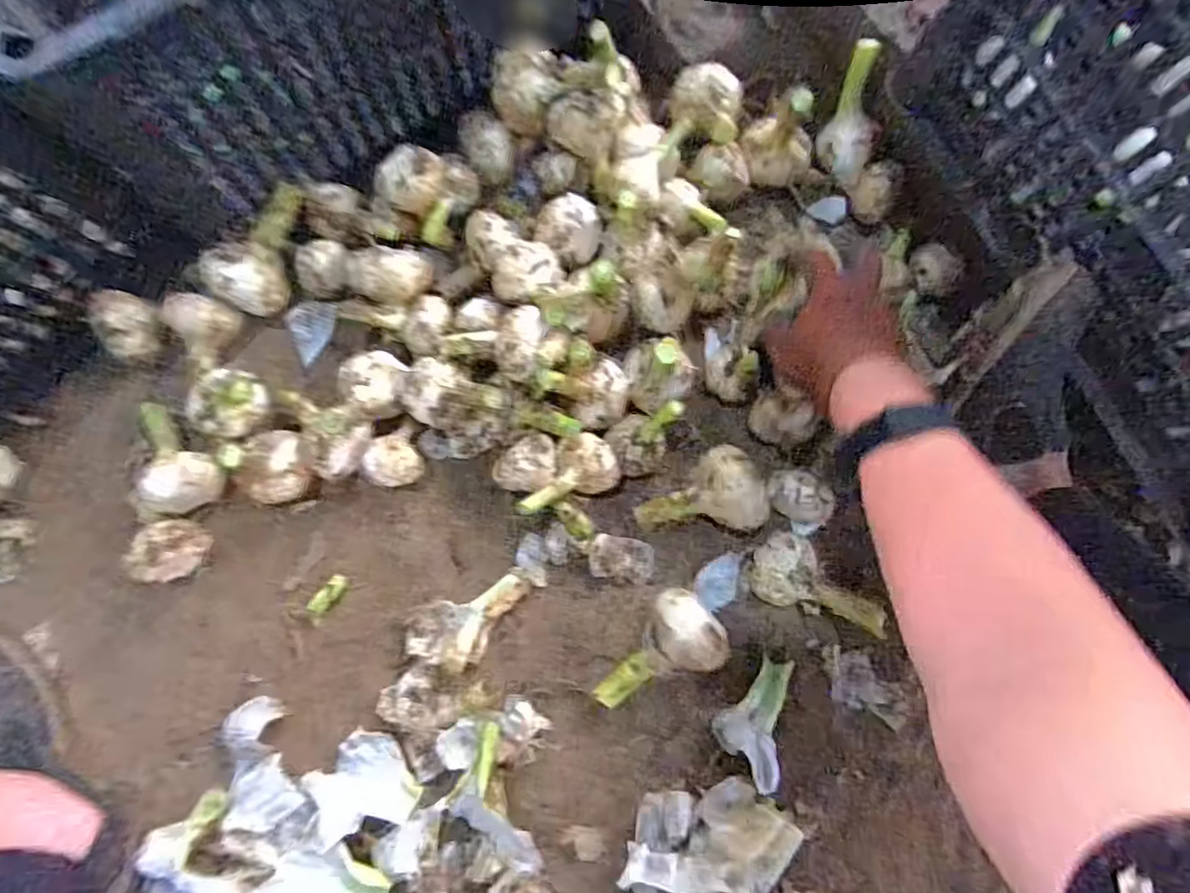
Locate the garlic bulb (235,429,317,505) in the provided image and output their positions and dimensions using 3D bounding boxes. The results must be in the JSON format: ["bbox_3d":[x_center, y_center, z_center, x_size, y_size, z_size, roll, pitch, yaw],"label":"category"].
[{"bbox_3d":[-0.254,0.016,0.493,0.054,0.044,0.064,44,84,1],"label":"garlic bulb"}]

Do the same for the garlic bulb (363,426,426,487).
[{"bbox_3d":[-0.161,0.011,0.499,0.042,0.042,0.047,-28,87,-5],"label":"garlic bulb"}]

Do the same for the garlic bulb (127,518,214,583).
[{"bbox_3d":[-0.326,0.081,0.481,0.049,0.053,0.048,-1,88,-5],"label":"garlic bulb"}]

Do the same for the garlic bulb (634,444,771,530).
[{"bbox_3d":[0.087,0.035,0.501,0.101,0.057,0.061,-1,88,-5],"label":"garlic bulb"}]

